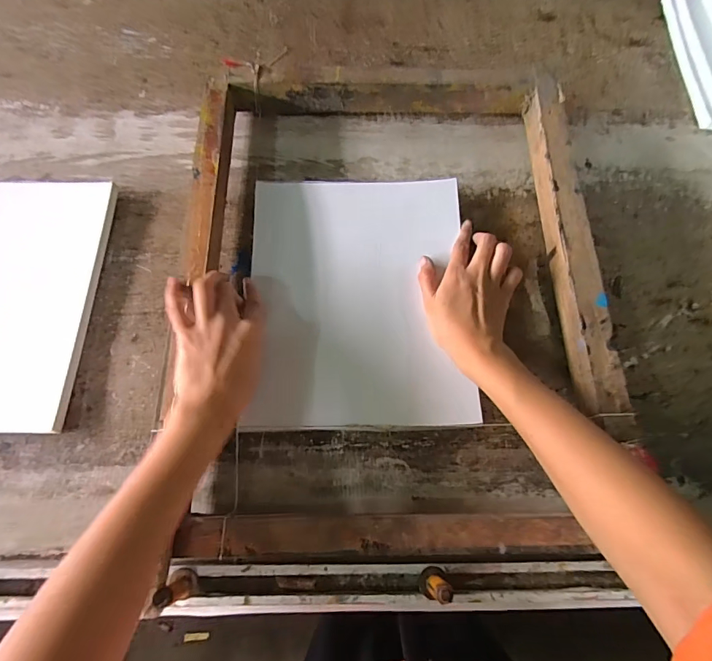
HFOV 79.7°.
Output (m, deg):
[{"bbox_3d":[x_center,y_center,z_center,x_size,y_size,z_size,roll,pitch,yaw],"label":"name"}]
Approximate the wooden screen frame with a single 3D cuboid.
[{"bbox_3d":[0.033,-0.052,0.419,0.392,0.041,0.488,0,70,-1],"label":"wooden screen frame"}]

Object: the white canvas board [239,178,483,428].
[{"bbox_3d":[0.003,-0.038,0.431,0.210,0.008,0.262,-2,72,-1],"label":"white canvas board"}]

